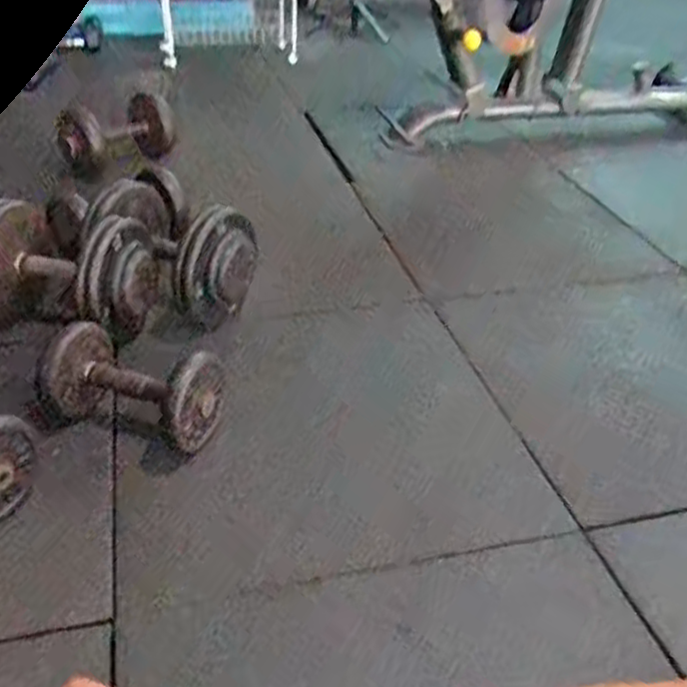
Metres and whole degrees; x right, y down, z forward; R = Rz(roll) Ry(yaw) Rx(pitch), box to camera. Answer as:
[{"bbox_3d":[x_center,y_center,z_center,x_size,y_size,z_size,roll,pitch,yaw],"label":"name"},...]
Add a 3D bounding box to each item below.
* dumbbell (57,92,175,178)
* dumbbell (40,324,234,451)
[{"bbox_3d":[-0.456,-0.409,1.431,0.123,0.125,0.259,24,40,28],"label":"dumbbell"},{"bbox_3d":[-0.252,0.043,0.853,0.209,0.093,0.099,13,36,15],"label":"dumbbell"}]

